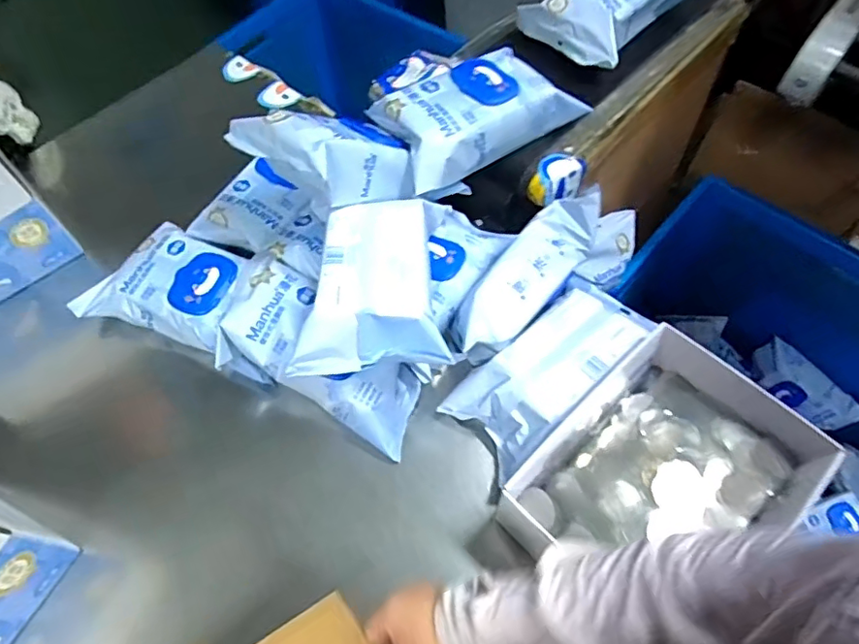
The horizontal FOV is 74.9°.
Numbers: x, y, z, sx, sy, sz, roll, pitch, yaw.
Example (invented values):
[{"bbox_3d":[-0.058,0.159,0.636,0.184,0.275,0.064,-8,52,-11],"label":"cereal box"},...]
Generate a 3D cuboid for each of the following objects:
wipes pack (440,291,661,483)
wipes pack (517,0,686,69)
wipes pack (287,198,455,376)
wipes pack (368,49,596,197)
[{"bbox_3d":[0.140,0.049,0.623,0.249,0.062,0.106,-36,67,-17],"label":"wipes pack"},{"bbox_3d":[0.270,-0.469,0.843,0.167,0.084,0.285,38,68,19],"label":"wipes pack"},{"bbox_3d":[-0.059,-0.049,0.585,0.146,0.061,0.202,-4,61,-2],"label":"wipes pack"},{"bbox_3d":[0.062,-0.264,0.688,0.251,0.071,0.138,-33,66,-16],"label":"wipes pack"}]

